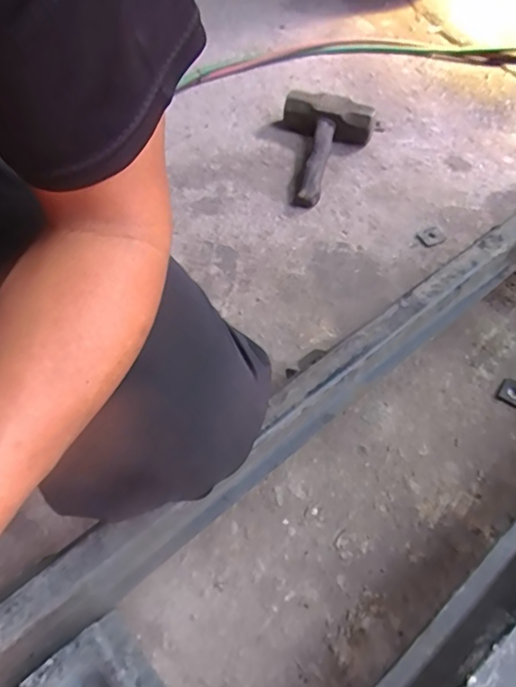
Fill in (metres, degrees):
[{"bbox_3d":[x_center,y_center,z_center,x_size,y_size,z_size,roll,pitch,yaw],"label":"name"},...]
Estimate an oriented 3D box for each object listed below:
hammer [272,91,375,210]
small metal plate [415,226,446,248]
[{"bbox_3d":[0.106,-0.329,0.867,0.163,0.067,0.237,9,53,6],"label":"hammer"},{"bbox_3d":[0.266,-0.162,0.794,0.046,0.007,0.031,-28,58,-20],"label":"small metal plate"}]

